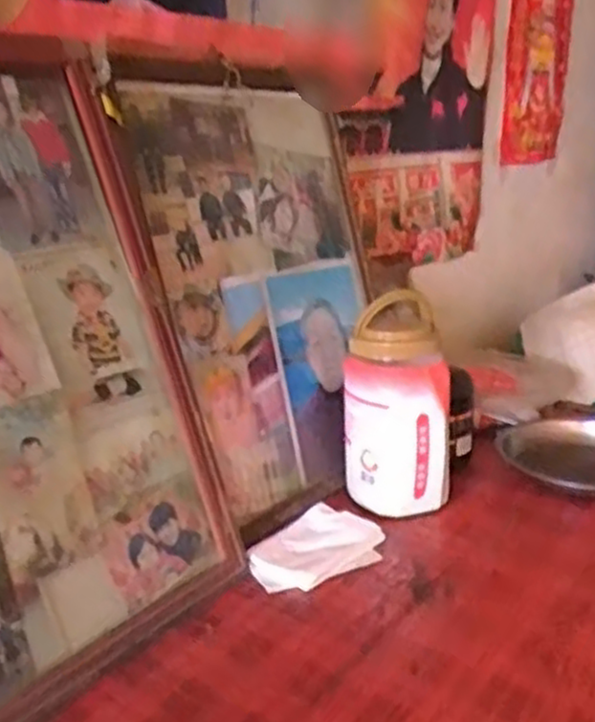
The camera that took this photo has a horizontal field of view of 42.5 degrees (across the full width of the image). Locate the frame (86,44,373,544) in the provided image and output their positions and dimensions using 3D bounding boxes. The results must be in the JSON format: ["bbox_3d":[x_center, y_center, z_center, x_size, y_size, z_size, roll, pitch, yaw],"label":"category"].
[{"bbox_3d":[-0.033,-0.100,0.981,0.023,0.549,0.396,-8,9,40],"label":"frame"}]

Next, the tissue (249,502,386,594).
[{"bbox_3d":[0.019,0.208,0.859,0.158,0.010,0.108,-18,33,-33],"label":"tissue"}]

